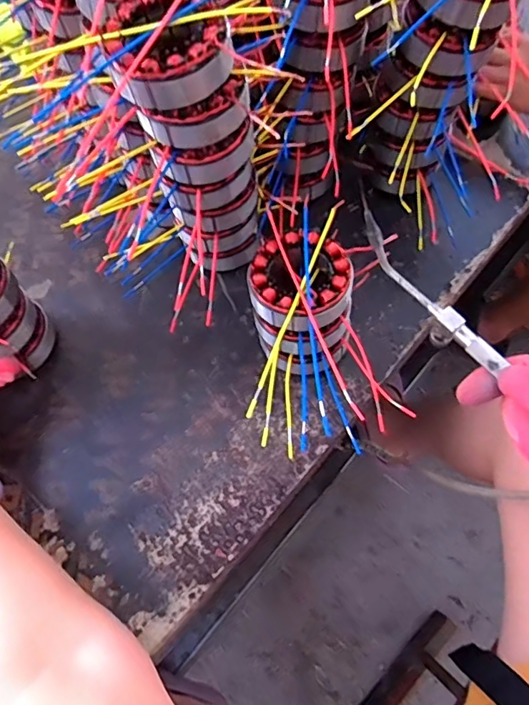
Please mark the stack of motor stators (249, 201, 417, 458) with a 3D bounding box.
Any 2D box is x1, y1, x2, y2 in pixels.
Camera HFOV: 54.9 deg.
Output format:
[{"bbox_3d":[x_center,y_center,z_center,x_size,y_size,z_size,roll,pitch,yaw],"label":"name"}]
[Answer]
[{"bbox_3d":[0.047,-0.015,0.457,0.130,0.119,0.173,3,62,4],"label":"stack of motor stators"}]

